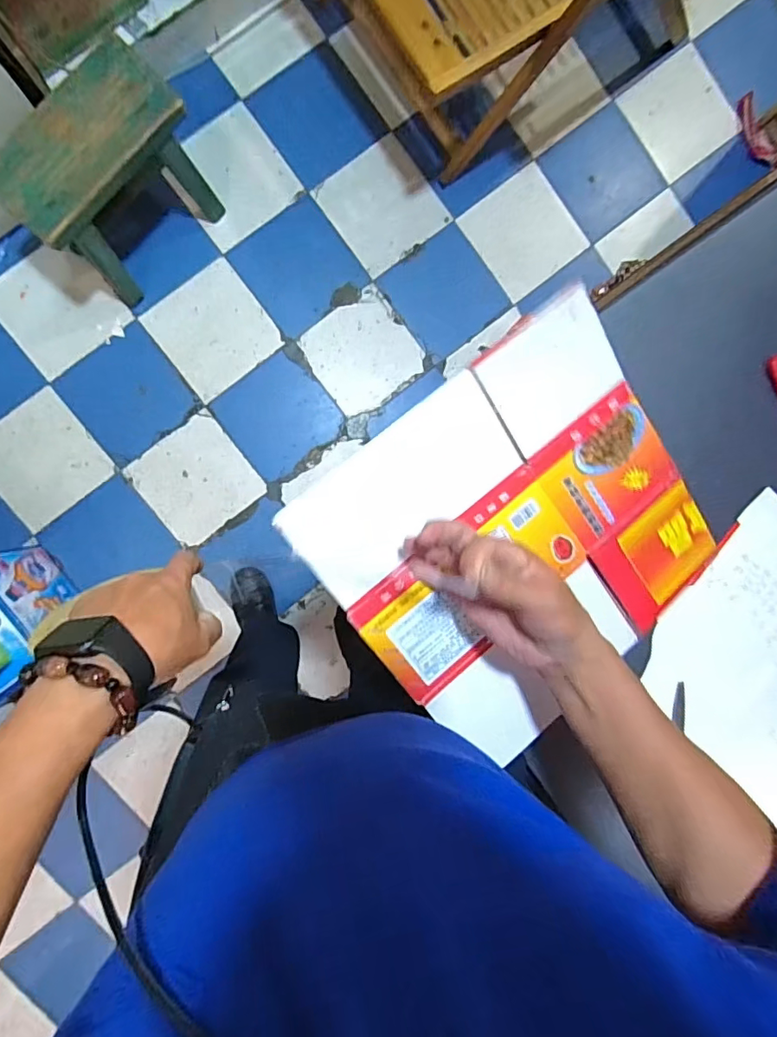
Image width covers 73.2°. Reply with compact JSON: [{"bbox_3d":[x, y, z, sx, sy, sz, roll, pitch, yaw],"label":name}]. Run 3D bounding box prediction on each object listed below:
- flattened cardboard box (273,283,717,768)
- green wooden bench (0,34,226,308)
[{"bbox_3d":[0.127,0.015,0.474,0.336,0.014,0.306,-38,103,-10],"label":"flattened cardboard box"},{"bbox_3d":[-0.542,-0.656,1.041,0.217,0.277,0.350,45,88,-5],"label":"green wooden bench"}]

